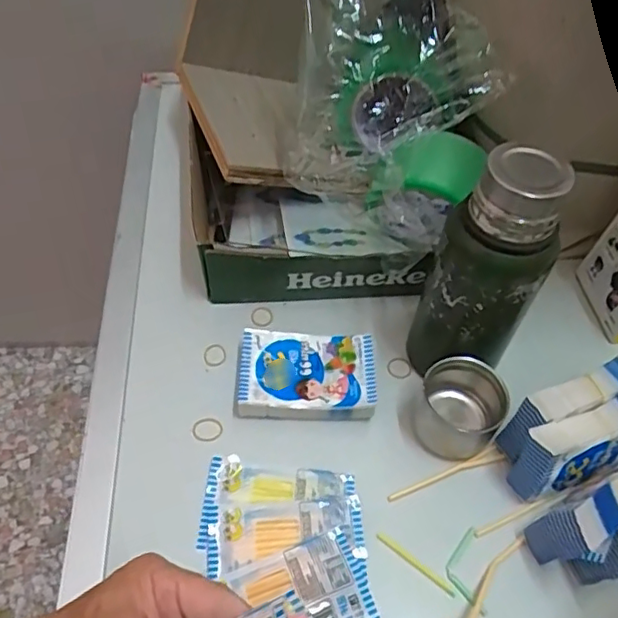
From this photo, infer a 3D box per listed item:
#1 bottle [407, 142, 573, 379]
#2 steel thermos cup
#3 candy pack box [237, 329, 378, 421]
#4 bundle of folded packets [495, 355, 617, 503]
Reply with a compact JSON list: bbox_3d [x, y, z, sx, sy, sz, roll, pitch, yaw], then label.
[{"bbox_3d":[0.121,-0.022,0.416,0.067,0.177,0.059,-6,52,-8],"label":"bottle"},{"bbox_3d":[0.111,0.075,0.442,0.060,0.056,0.060,2,51,-2],"label":"steel thermos cup"},{"bbox_3d":[-0.002,0.050,0.468,0.104,0.018,0.071,2,51,-3],"label":"candy pack box"},{"bbox_3d":[0.193,0.089,0.424,0.114,0.073,0.057,-18,55,-18],"label":"bundle of folded packets"}]

